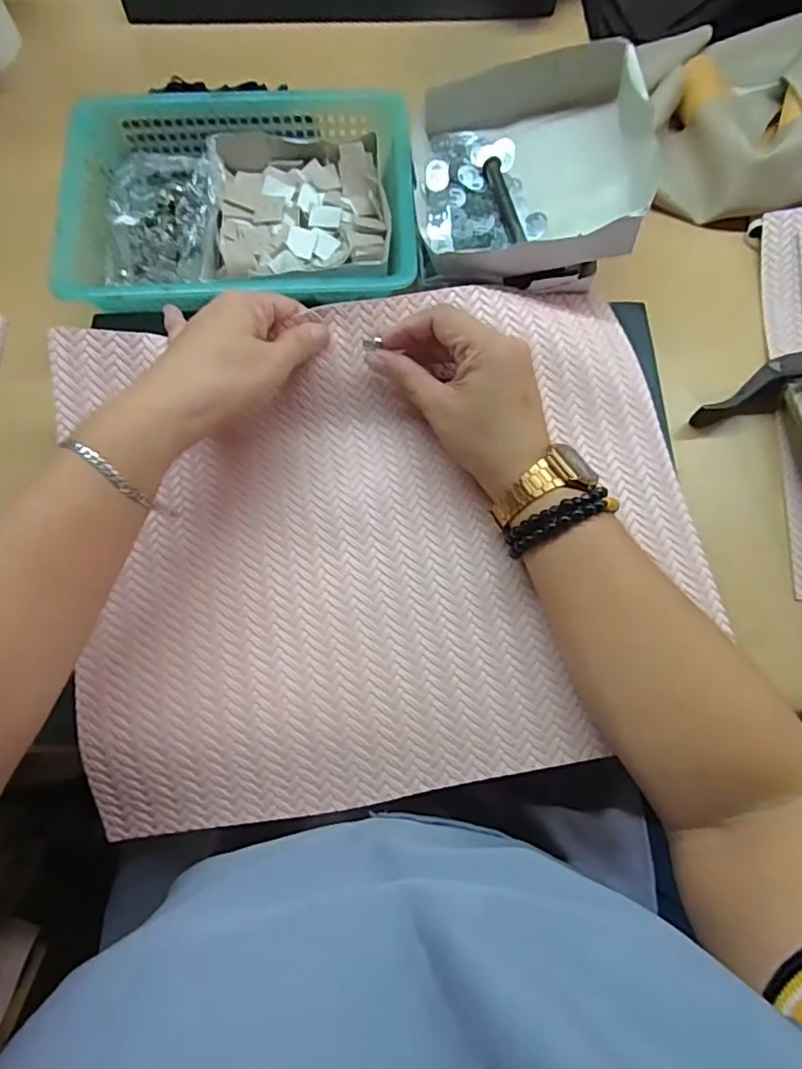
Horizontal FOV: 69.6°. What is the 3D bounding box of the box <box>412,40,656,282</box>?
[{"bbox_3d":[0.093,-0.257,0.408,0.162,0.064,0.141,-5,75,0],"label":"box"}]

